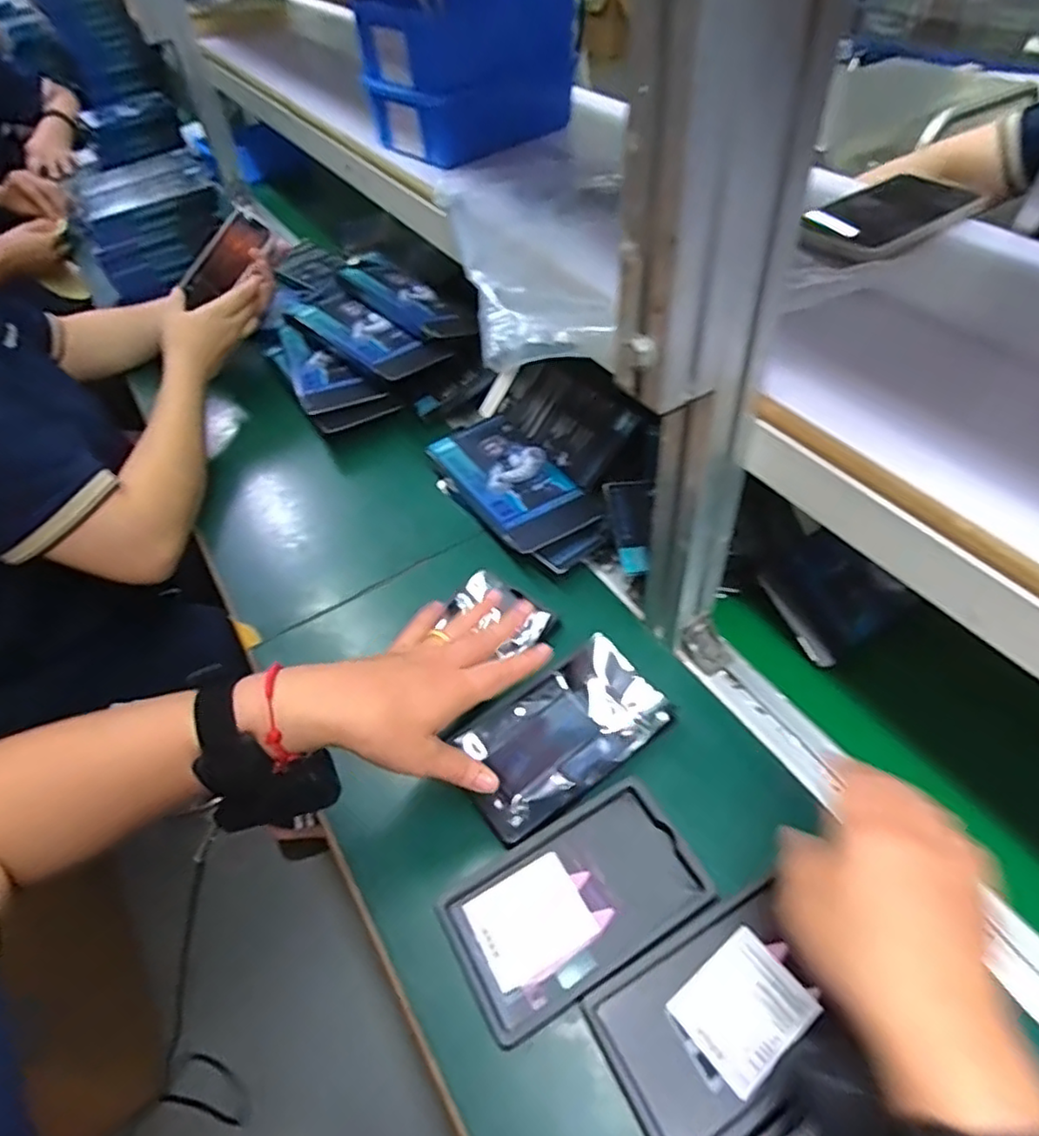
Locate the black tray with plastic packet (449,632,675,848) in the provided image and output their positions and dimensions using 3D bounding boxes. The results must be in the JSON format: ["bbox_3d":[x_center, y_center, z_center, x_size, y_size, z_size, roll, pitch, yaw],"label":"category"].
[{"bbox_3d":[0.031,0.125,0.498,0.155,0.026,0.091,-34,52,-13],"label":"black tray with plastic packet"}]

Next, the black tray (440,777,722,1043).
[{"bbox_3d":[0.036,0.213,0.425,0.159,0.009,0.093,-26,53,-17],"label":"black tray"}]

